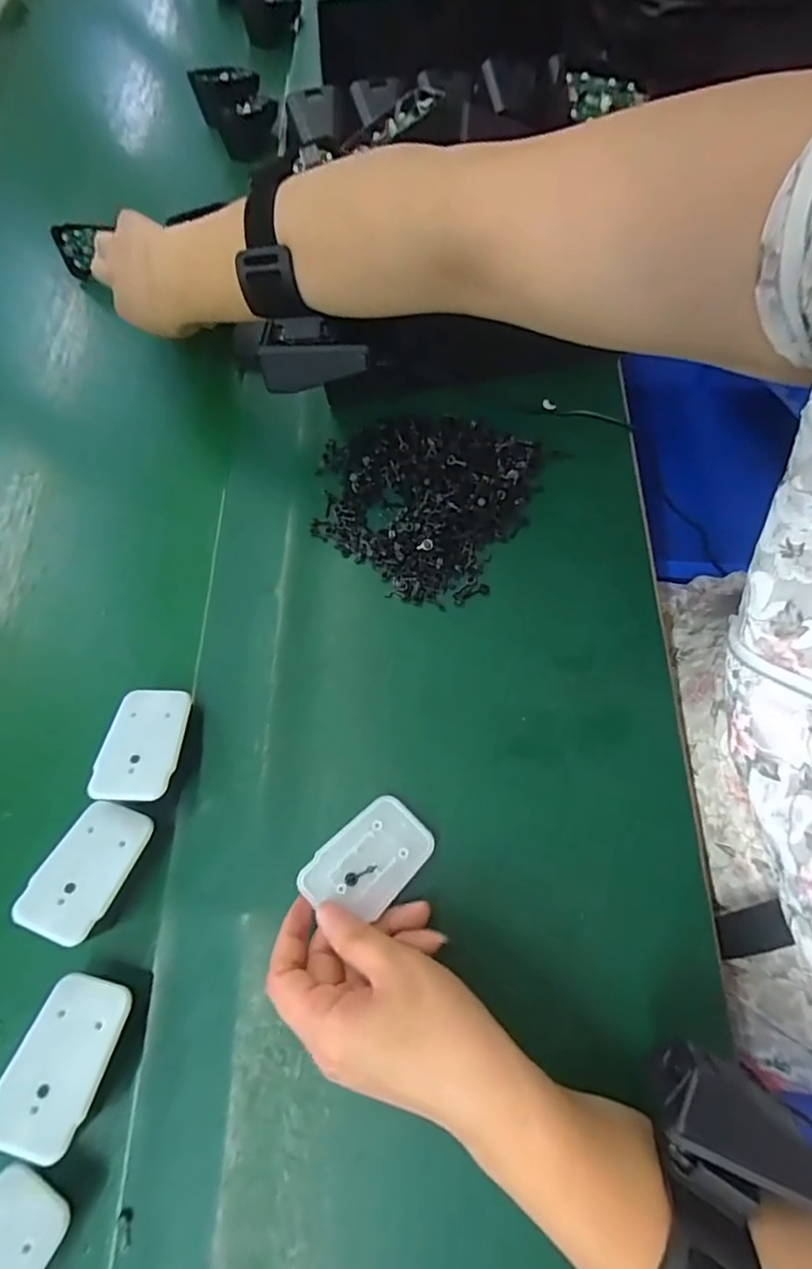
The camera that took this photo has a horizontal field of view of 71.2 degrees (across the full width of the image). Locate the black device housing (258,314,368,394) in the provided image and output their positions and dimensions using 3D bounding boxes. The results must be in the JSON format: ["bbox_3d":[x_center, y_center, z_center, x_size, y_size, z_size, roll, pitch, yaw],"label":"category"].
[{"bbox_3d":[-0.057,-0.170,0.344,0.065,0.038,0.019,-1,67,3],"label":"black device housing"}]

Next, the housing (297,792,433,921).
[{"bbox_3d":[-0.020,0.123,0.308,0.066,0.015,0.045,-43,74,-13],"label":"housing"}]

